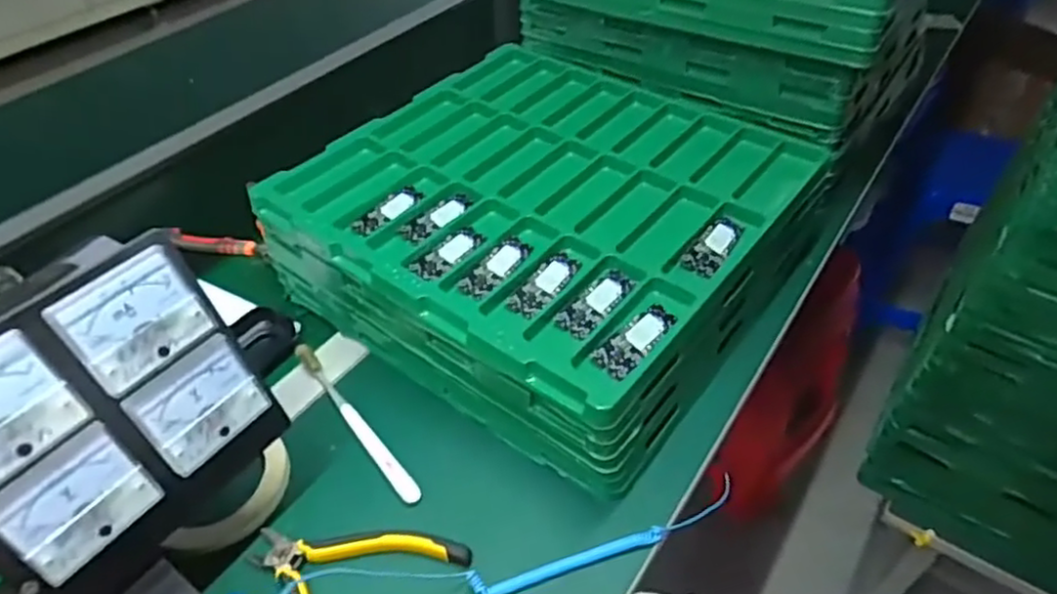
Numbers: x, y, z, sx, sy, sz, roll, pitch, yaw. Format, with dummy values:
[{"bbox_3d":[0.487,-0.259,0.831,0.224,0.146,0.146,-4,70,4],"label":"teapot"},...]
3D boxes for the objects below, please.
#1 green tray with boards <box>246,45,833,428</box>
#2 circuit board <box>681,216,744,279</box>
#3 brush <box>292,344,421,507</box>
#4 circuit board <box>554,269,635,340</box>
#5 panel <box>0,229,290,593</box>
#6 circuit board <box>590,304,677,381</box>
[{"bbox_3d":[0.016,-0.109,0.623,0.406,0.026,0.385,30,53,28],"label":"green tray with boards"},{"bbox_3d":[0.150,-0.042,0.540,0.026,0.005,0.072,27,52,26],"label":"circuit board"},{"bbox_3d":[-0.141,0.099,0.540,0.015,0.018,0.183,-31,52,-26],"label":"brush"},{"bbox_3d":[0.051,0.003,0.500,0.028,0.005,0.079,28,52,26],"label":"circuit board"},{"bbox_3d":[-0.227,0.070,0.363,0.030,0.162,0.154,7,39,40],"label":"panel"},{"bbox_3d":[0.078,0.031,0.472,0.076,0.006,0.028,-35,54,-28],"label":"circuit board"}]

